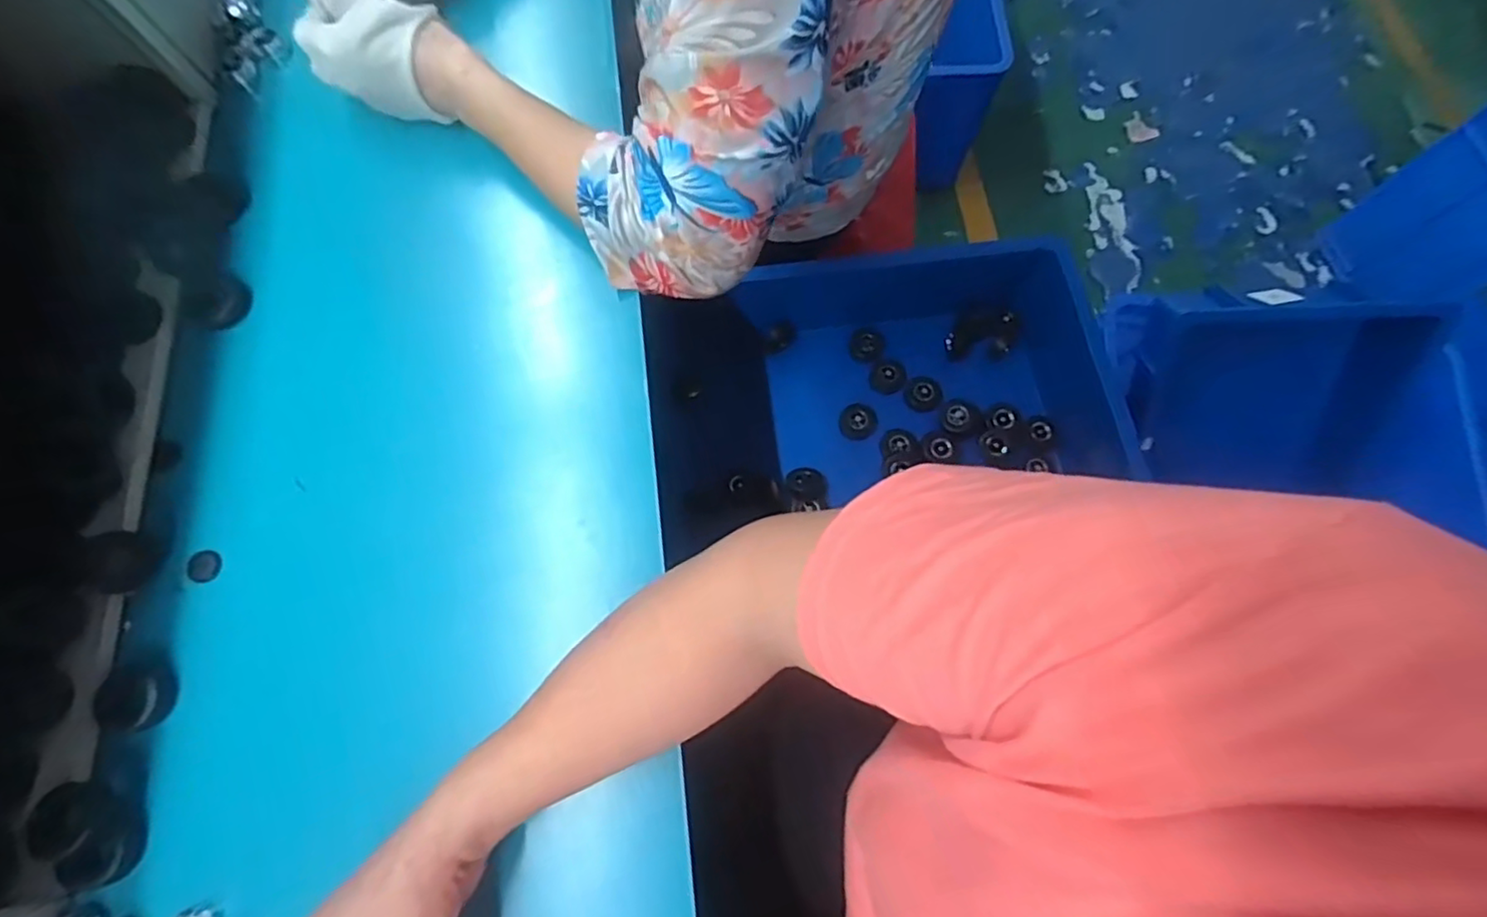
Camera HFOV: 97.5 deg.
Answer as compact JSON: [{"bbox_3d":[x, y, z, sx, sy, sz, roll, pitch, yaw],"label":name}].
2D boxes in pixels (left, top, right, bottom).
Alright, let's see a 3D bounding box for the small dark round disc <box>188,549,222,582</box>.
[{"bbox_3d":[-0.347,0.069,0.420,0.018,0.005,0.020,3,71,0],"label":"small dark round disc"}]

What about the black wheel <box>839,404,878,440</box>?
[{"bbox_3d":[0.127,-0.041,0.722,0.041,0.028,0.035,-35,75,-11],"label":"black wheel"}]

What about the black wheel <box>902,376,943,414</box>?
[{"bbox_3d":[0.198,-0.071,0.719,0.041,0.021,0.039,0,71,-1],"label":"black wheel"}]

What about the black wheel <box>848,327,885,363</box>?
[{"bbox_3d":[0.140,-0.130,0.743,0.040,0.016,0.035,18,72,5],"label":"black wheel"}]

